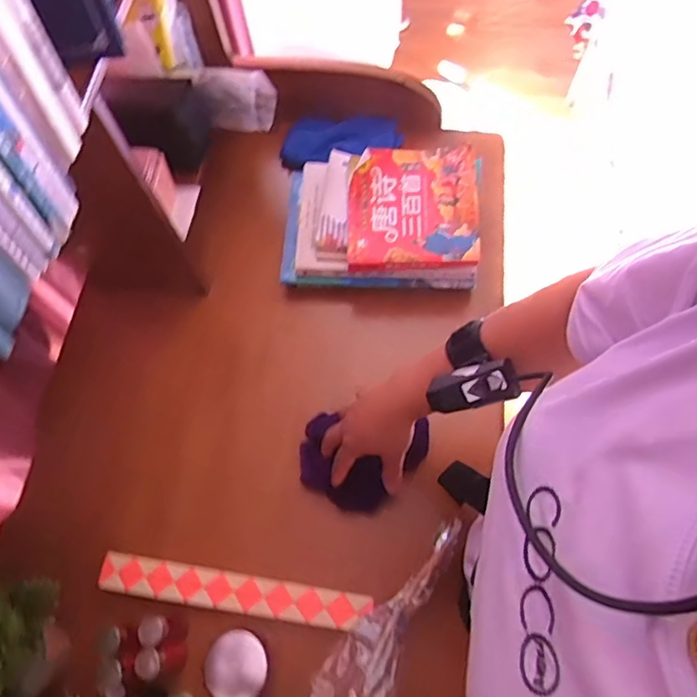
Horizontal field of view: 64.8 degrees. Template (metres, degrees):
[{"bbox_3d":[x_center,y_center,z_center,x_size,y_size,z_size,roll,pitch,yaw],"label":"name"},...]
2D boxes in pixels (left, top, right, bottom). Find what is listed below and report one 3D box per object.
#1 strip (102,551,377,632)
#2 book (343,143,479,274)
[{"bbox_3d":[-0.126,0.263,0.598,0.294,0.015,0.038,7,67,6],"label":"strip"},{"bbox_3d":[0.080,-0.181,0.701,0.162,0.018,0.161,-2,76,9],"label":"book"}]

